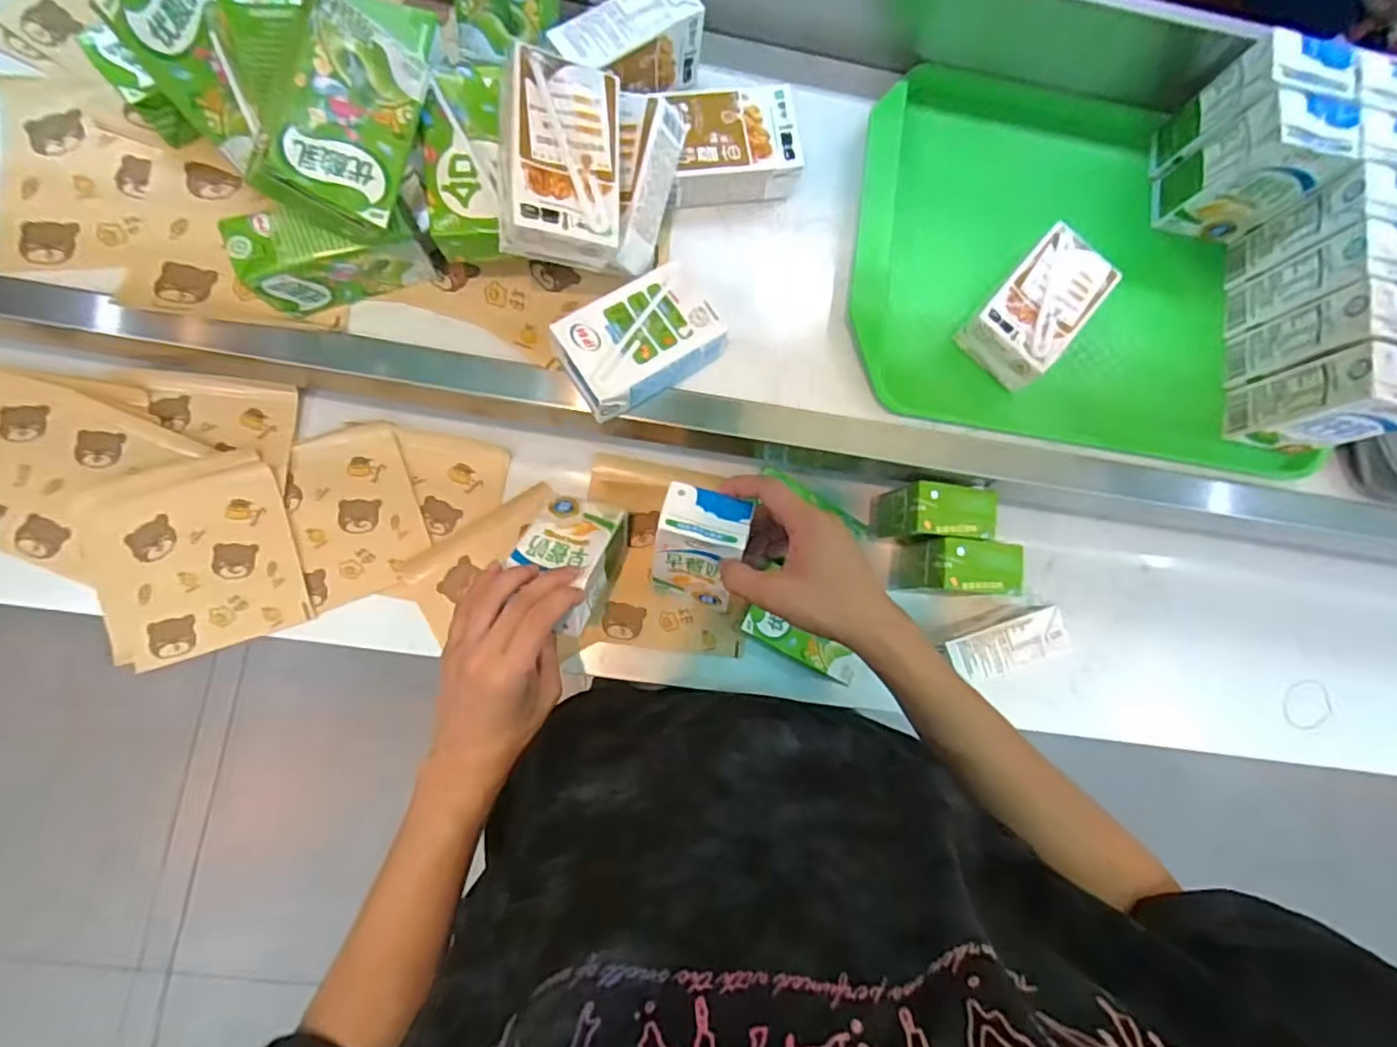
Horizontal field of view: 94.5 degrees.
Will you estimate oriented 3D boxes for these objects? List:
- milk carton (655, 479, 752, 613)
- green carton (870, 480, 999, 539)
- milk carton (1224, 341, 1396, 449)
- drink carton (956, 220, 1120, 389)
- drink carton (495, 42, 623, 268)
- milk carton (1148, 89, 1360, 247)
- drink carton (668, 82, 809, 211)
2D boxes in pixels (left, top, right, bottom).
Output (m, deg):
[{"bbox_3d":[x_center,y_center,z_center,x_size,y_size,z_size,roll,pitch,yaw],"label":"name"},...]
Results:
[{"bbox_3d":[-0.001,0.022,0.486,0.061,0.101,0.045,5,55,-6],"label":"milk carton"},{"bbox_3d":[0.194,-0.007,0.540,0.069,0.082,0.043,3,82,-6],"label":"green carton"},{"bbox_3d":[0.459,-0.088,0.468,0.063,0.103,0.045,7,82,-5],"label":"milk carton"},{"bbox_3d":[0.256,-0.163,0.490,0.065,0.035,0.115,42,80,0],"label":"drink carton"},{"bbox_3d":[-0.086,-0.218,0.396,0.073,0.042,0.109,-2,89,-26],"label":"drink carton"},{"bbox_3d":[0.420,-0.267,0.489,0.068,0.104,0.049,4,82,-6],"label":"milk carton"},{"bbox_3d":[0.024,-0.282,0.483,0.094,0.037,0.068,-11,84,-7],"label":"drink carton"}]

